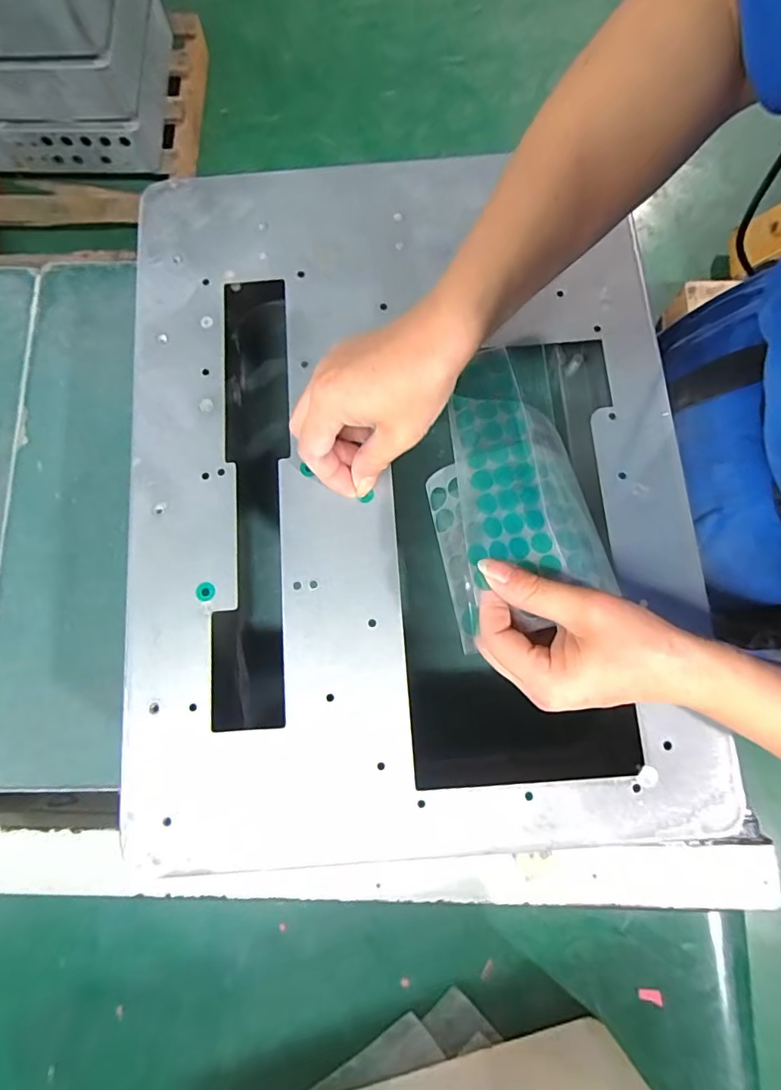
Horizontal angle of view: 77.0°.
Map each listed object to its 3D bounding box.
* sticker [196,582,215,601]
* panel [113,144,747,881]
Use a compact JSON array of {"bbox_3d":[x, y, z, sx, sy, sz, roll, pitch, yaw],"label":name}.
[{"bbox_3d":[-0.113,0.028,0.300,0.012,0.004,0.011,1,77,-3],"label":"sticker"},{"bbox_3d":[0.004,-0.050,0.312,0.351,0.007,0.449,-5,79,0],"label":"panel"}]

